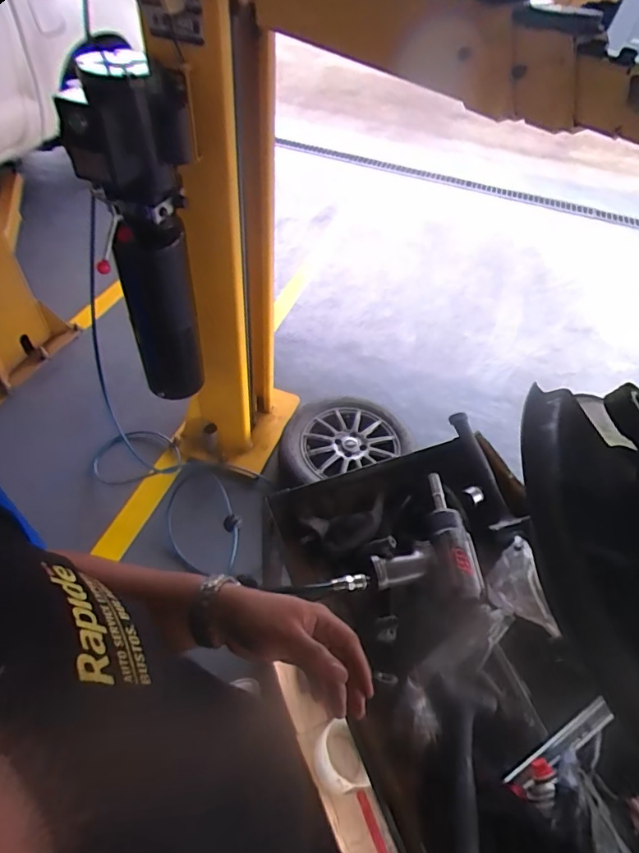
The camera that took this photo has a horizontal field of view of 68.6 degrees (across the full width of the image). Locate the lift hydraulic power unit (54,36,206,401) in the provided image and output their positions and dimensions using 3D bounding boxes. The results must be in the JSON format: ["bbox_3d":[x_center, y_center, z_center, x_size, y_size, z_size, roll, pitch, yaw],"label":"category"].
[{"bbox_3d":[-0.410,-0.423,1.191,0.238,0.768,0.233,-10,51,-14],"label":"lift hydraulic power unit"}]

